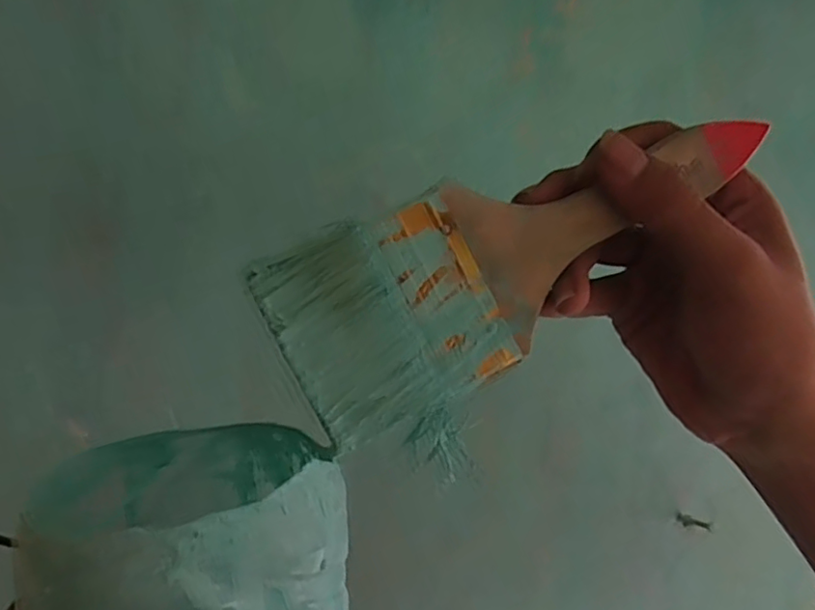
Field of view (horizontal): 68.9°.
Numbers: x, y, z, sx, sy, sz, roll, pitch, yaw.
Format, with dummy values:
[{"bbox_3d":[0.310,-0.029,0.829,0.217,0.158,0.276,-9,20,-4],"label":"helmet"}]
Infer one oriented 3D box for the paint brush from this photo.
[{"bbox_3d":[0.042,-0.019,0.207,0.179,0.064,0.014,-25,13,-8],"label":"paint brush"}]

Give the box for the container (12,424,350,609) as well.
[{"bbox_3d":[-0.062,0.110,0.183,0.087,0.123,0.083,-9,11,-33],"label":"container"}]

